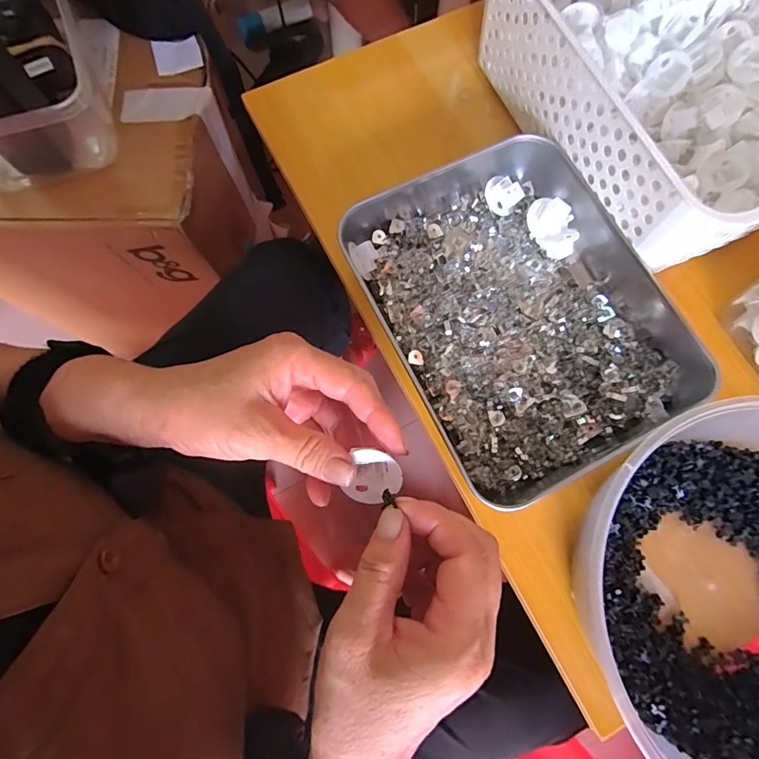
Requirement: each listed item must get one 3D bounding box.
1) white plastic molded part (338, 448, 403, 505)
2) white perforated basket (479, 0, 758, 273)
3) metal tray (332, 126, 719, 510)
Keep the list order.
[{"bbox_3d":[-0.002,0.050,0.230,0.028,0.009,0.032,14,114,2],"label":"white plastic molded part"},{"bbox_3d":[0.228,-0.243,0.355,0.199,0.110,0.296,-24,77,-6],"label":"white perforated basket"},{"bbox_3d":[0.113,-0.058,0.350,0.210,0.039,0.254,-26,77,-7],"label":"metal tray"}]

